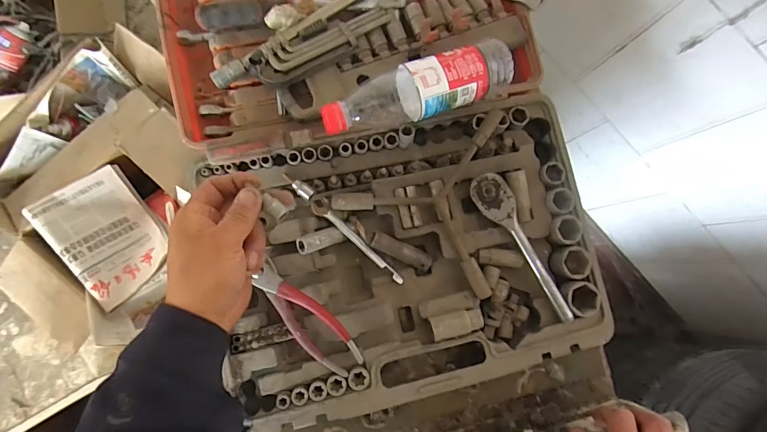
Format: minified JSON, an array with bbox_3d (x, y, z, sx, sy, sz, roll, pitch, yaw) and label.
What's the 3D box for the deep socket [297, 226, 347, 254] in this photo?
[{"bbox_3d":[-0.071,0.027,0.467,0.056,0.018,0.020,-19,87,-30],"label":"deep socket"}]

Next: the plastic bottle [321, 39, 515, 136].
[{"bbox_3d":[0.039,-0.145,0.464,0.228,0.059,0.067,-16,85,-8],"label":"plastic bottle"}]

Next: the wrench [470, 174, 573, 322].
[{"bbox_3d":[0.168,0.040,0.482,0.039,0.025,0.201,-28,87,-9],"label":"wrench"}]

